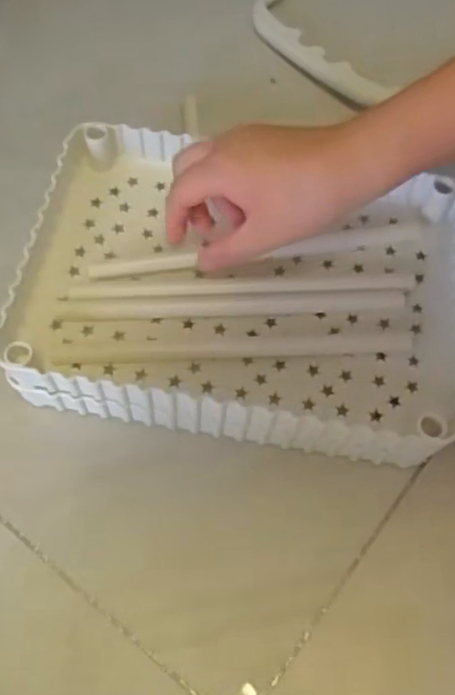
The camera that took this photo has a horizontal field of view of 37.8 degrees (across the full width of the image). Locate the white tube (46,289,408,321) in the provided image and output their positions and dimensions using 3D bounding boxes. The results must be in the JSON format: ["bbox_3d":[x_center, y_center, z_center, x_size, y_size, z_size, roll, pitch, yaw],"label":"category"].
[{"bbox_3d":[0.003,-0.029,0.443,0.230,0.007,0.012,-2,64,-3],"label":"white tube"}]

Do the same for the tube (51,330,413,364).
[{"bbox_3d":[0.005,-0.002,0.430,0.230,0.010,0.016,-2,64,-2],"label":"tube"}]

